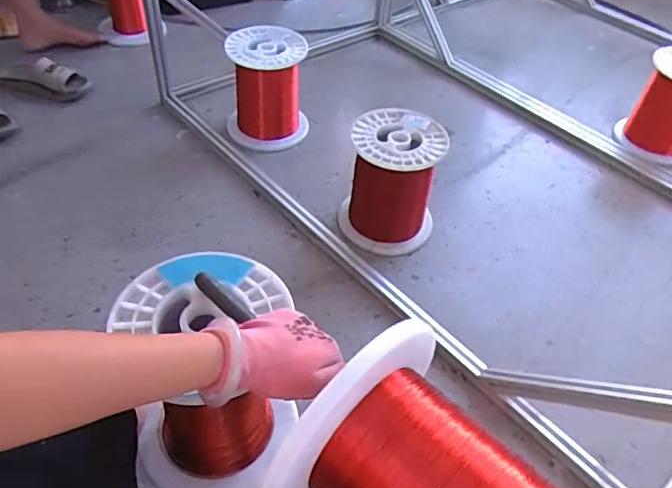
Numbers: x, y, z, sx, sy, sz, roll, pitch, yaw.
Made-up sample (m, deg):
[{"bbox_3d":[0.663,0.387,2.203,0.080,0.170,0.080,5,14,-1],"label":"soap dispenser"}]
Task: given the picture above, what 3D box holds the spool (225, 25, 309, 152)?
[{"bbox_3d":[-0.172,-0.385,1.437,0.199,0.236,0.169,-8,48,-12],"label":"spool"}]

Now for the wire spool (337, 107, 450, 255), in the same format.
[{"bbox_3d":[0.118,-0.130,1.220,0.201,0.234,0.206,3,46,-3],"label":"wire spool"}]

